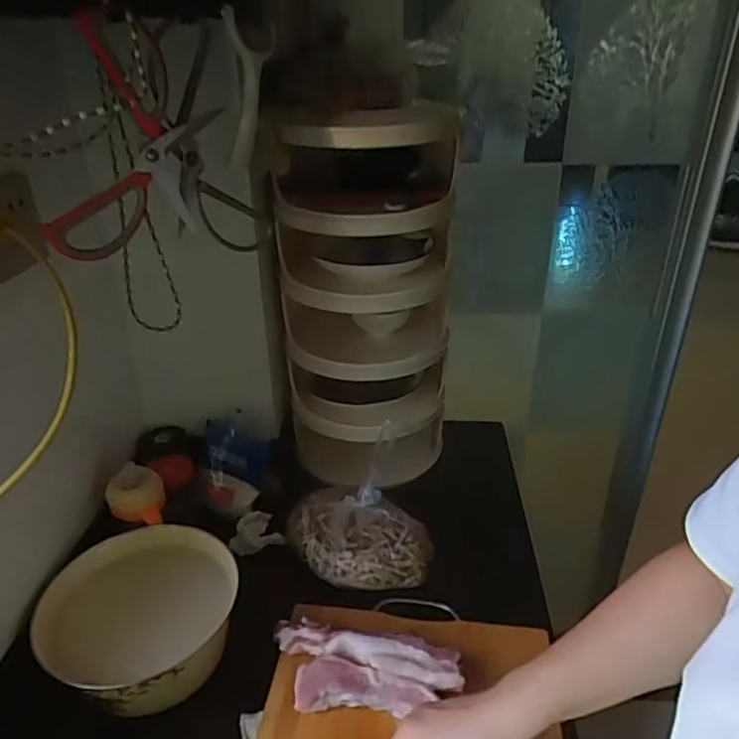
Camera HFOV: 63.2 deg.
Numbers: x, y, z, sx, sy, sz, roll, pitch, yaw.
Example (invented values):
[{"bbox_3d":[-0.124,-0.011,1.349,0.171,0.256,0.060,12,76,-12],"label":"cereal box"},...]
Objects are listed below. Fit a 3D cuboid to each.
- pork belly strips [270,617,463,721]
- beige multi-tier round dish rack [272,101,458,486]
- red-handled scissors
[{"bbox_3d":[-0.007,0.308,0.616,0.192,0.031,0.083,4,30,8],"label":"pork belly strips"},{"bbox_3d":[0.004,-0.107,0.882,0.215,0.497,0.225,0,29,0],"label":"beige multi-tier round dish rack"},{"bbox_3d":[-0.210,-0.198,0.522,0.156,0.183,0.041,-16,33,-25],"label":"red-handled scissors"}]

